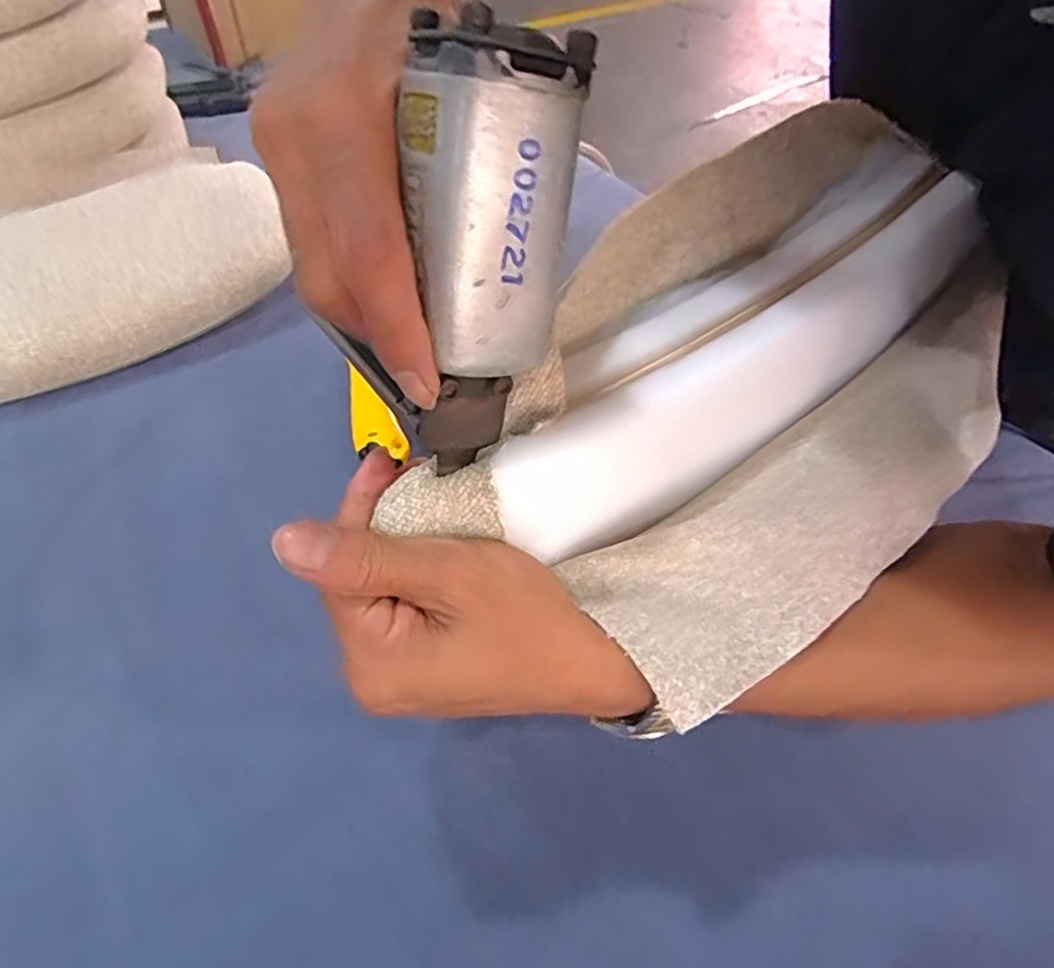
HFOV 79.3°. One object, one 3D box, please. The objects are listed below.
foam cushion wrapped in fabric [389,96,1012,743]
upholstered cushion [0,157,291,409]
[{"bbox_3d":[0.114,-0.053,0.280,0.157,0.088,0.332,38,60,25],"label":"foam cushion wrapped in fabric"},{"bbox_3d":[-0.420,-0.165,0.529,0.429,0.066,0.212,-22,55,-18],"label":"upholstered cushion"}]

